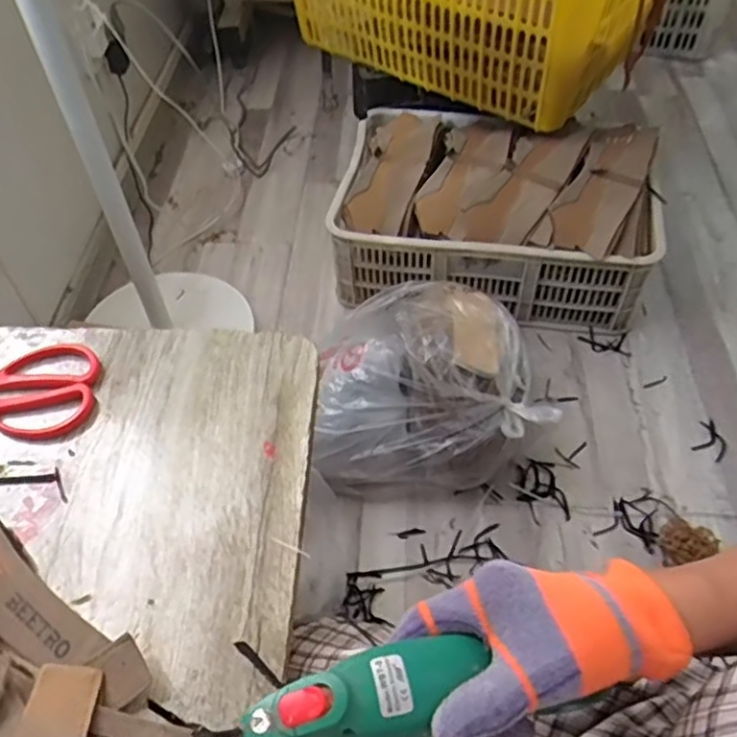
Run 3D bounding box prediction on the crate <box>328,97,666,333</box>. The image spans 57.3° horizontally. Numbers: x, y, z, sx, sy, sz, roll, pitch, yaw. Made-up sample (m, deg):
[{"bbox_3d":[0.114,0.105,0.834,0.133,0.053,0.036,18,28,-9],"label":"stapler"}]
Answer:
[{"bbox_3d":[0.248,-0.335,1.340,0.593,0.202,0.410,5,53,7],"label":"crate"}]

